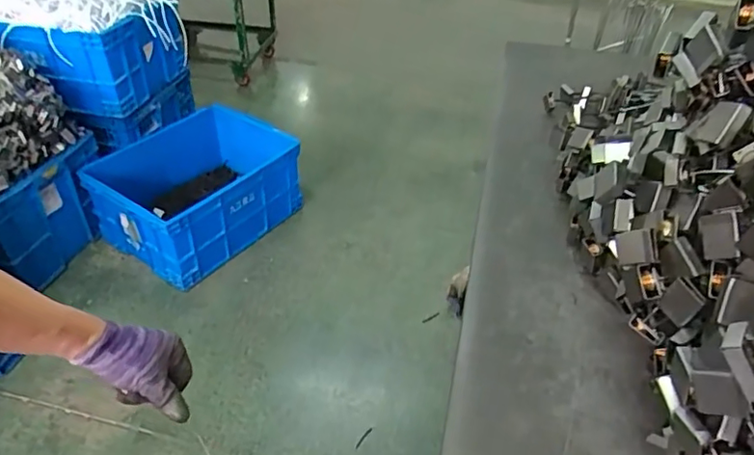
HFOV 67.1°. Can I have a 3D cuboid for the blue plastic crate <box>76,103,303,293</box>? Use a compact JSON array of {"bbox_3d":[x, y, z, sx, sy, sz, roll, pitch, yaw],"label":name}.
[{"bbox_3d":[-0.566,-0.132,1.818,0.461,0.251,0.573,26,46,27],"label":"blue plastic crate"}]

